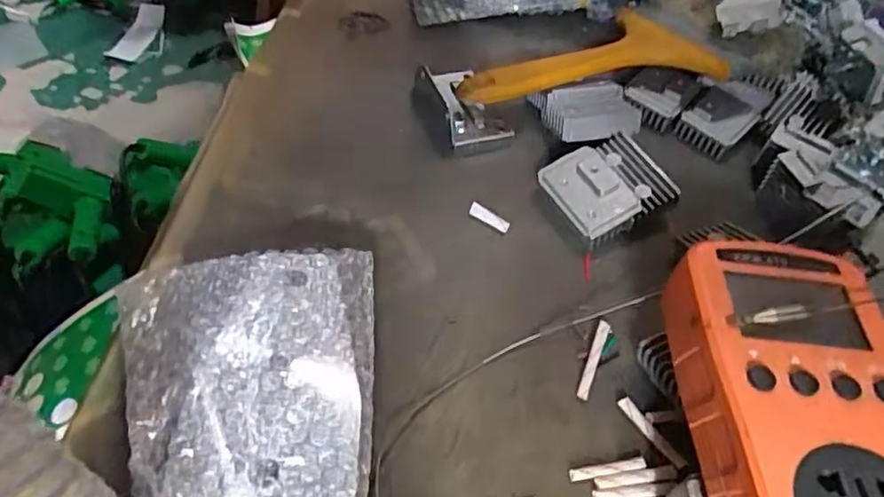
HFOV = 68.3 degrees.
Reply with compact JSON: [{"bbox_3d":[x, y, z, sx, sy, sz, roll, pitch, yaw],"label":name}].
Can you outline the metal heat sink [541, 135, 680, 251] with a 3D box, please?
[{"bbox_3d":[0.083,-0.030,0.326,0.058,0.020,0.047,-21,56,-21],"label":"metal heat sink"}]

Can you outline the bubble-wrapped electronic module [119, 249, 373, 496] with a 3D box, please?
[{"bbox_3d":[-0.061,0.060,0.207,0.086,0.018,0.153,-5,47,-10],"label":"bubble-wrapped electronic module"}]

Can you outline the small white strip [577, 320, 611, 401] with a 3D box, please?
[{"bbox_3d":[0.064,0.046,0.275,0.005,0.005,0.037,21,52,11],"label":"small white strip"}]

